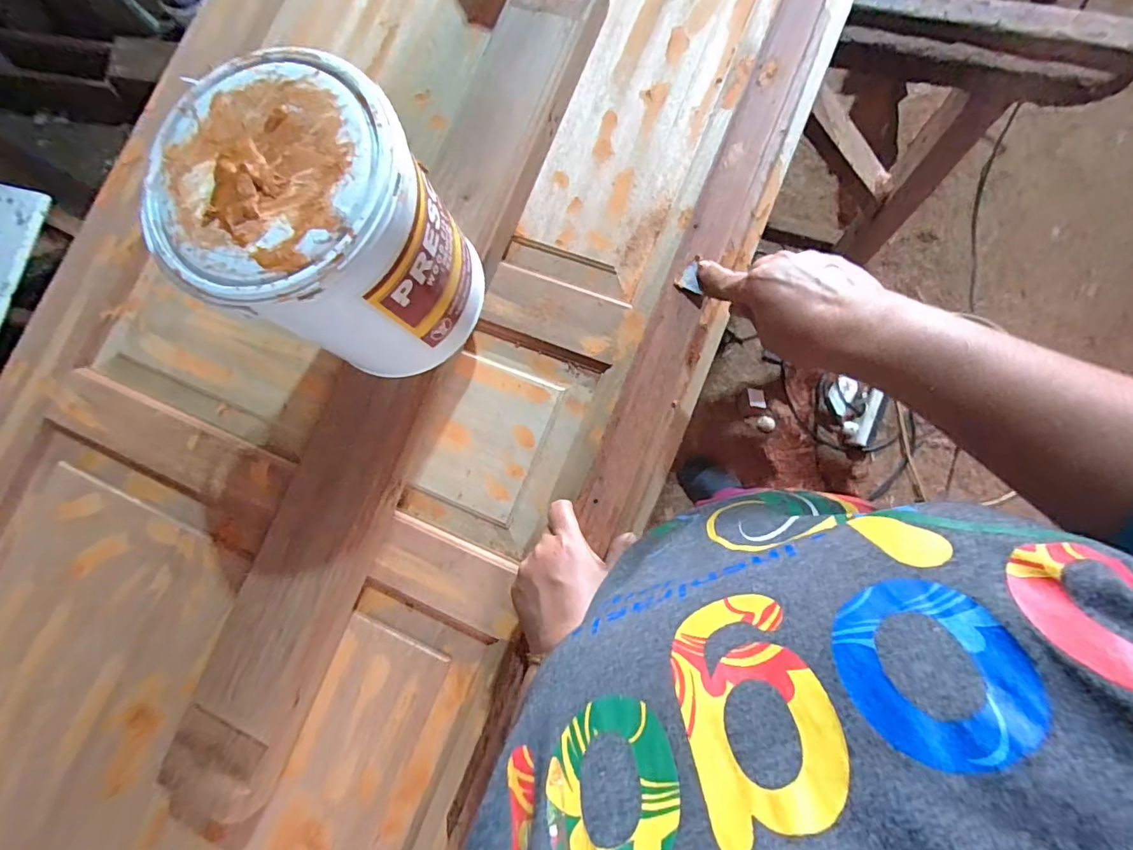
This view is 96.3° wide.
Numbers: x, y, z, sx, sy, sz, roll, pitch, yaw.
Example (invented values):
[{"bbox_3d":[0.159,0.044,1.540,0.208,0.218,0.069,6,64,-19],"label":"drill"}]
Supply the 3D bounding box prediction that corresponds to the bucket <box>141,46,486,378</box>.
[{"bbox_3d":[-0.186,-0.157,0.428,0.180,0.201,0.171,0,85,5],"label":"bucket"}]

